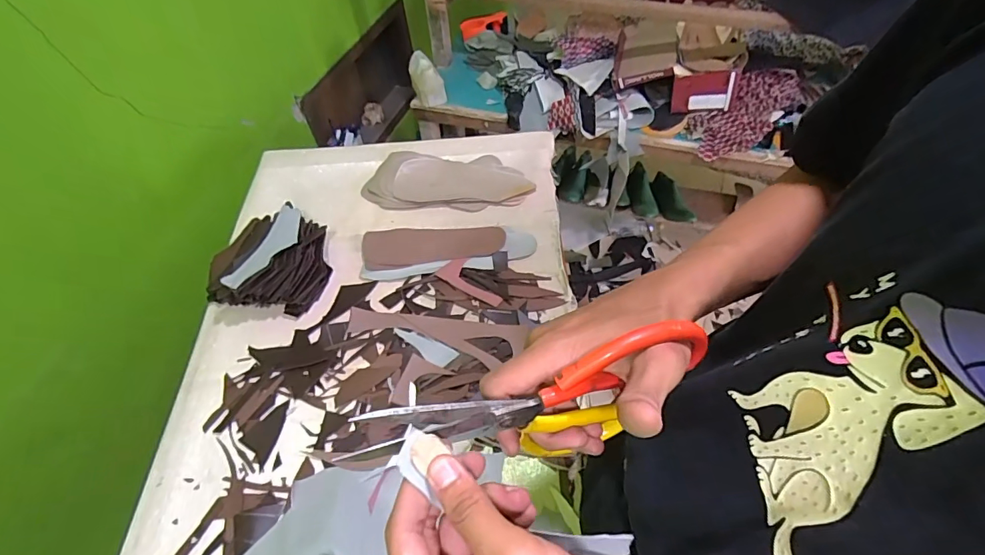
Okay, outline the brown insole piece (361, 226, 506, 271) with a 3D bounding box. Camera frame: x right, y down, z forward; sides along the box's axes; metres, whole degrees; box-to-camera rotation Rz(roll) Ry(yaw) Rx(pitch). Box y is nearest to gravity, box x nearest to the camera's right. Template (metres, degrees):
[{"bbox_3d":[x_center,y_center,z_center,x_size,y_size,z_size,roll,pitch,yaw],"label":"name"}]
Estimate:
[{"bbox_3d":[-0.104,-0.061,0.824,0.245,0.013,0.090,-9,54,-2],"label":"brown insole piece"}]

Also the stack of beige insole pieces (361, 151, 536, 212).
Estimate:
[{"bbox_3d":[-0.087,-0.188,0.896,0.324,0.039,0.135,1,54,5],"label":"stack of beige insole pieces"}]

